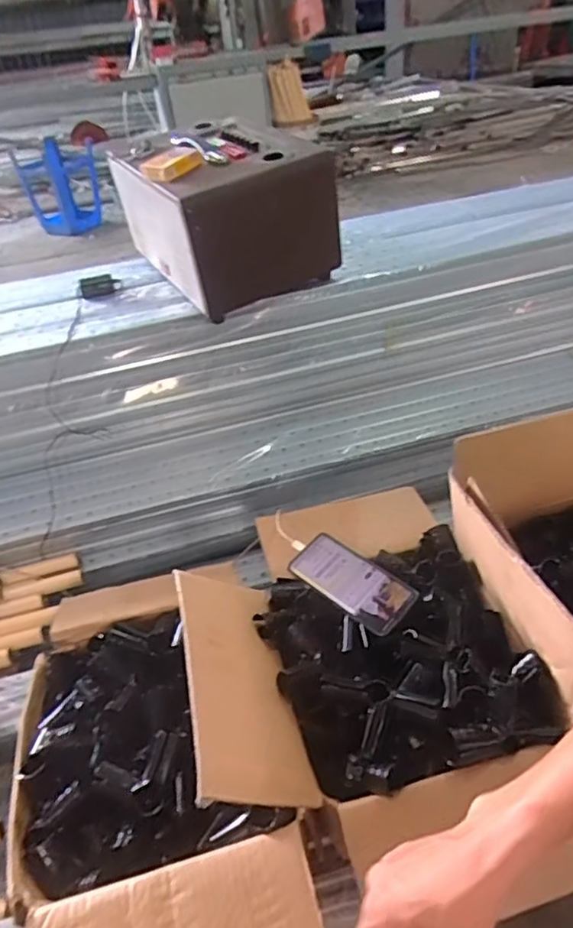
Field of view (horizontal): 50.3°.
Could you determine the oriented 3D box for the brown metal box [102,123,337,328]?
[{"bbox_3d":[-0.110,-0.471,1.136,0.299,0.237,0.356,-24,40,-22],"label":"brown metal box"}]

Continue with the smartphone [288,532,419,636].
[{"bbox_3d":[0.084,0.150,0.782,0.162,0.010,0.077,30,64,31],"label":"smartphone"}]

